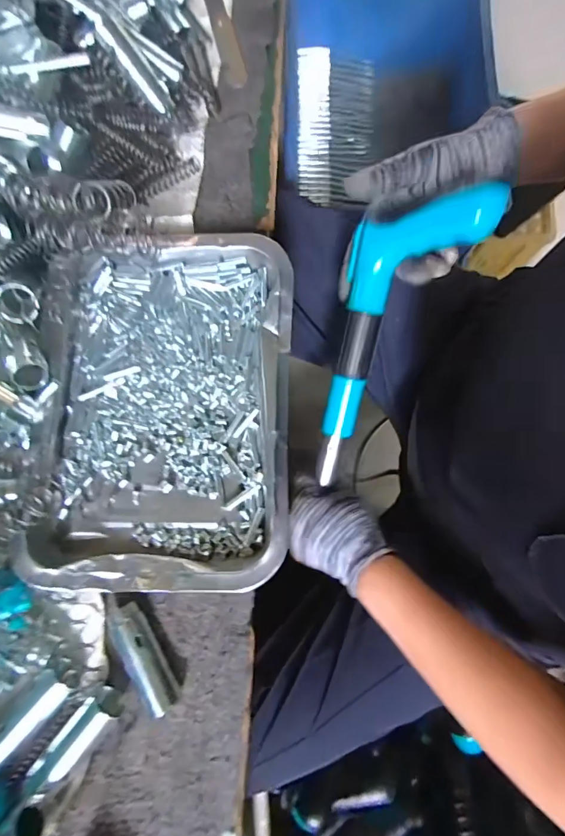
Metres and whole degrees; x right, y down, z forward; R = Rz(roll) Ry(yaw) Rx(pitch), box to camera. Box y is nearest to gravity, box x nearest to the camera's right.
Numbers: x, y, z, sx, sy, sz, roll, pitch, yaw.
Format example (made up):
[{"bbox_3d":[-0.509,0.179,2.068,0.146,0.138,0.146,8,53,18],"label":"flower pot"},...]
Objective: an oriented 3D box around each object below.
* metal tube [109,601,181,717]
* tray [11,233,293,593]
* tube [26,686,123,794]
[{"bbox_3d":[-0.090,0.156,0.276,0.019,0.026,0.068,-30,80,-6],"label":"metal tube"},{"bbox_3d":[-0.084,-0.012,0.304,0.177,0.038,0.250,-1,78,0],"label":"tray"},{"bbox_3d":[-0.134,0.207,0.267,0.021,0.023,0.065,42,81,8],"label":"tube"}]

